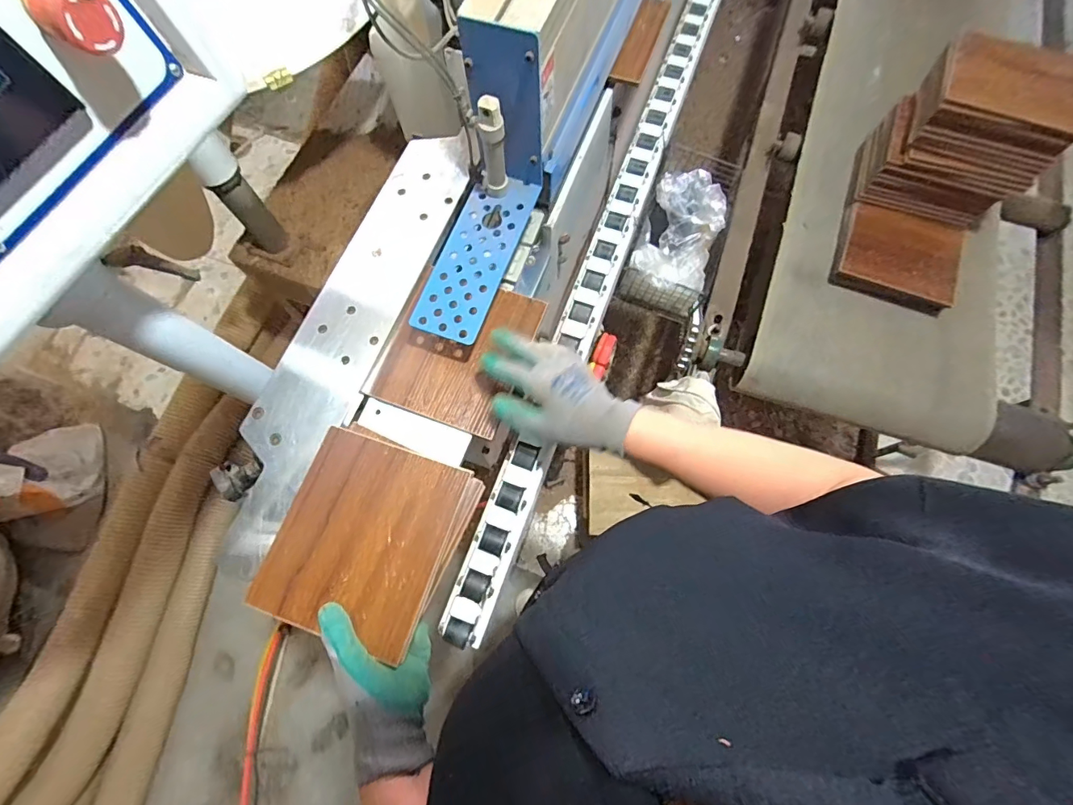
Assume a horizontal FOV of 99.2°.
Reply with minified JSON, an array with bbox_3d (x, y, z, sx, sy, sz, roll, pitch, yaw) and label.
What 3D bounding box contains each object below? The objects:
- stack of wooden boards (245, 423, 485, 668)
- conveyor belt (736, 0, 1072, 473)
[{"bbox_3d":[-0.166,0.132,0.457,0.169,0.021,0.188,19,74,7],"label":"stack of wooden boards"},{"bbox_3d":[0.879,-0.842,0.920,0.507,0.111,1.838,16,82,11],"label":"conveyor belt"}]

